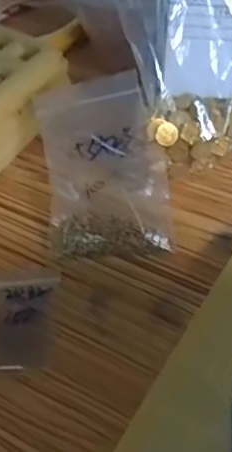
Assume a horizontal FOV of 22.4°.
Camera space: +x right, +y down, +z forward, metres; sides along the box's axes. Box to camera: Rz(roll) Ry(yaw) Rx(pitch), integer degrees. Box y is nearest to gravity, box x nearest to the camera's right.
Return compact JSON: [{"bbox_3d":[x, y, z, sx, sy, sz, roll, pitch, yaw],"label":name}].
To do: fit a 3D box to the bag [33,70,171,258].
[{"bbox_3d":[-0.010,-0.036,0.324,0.065,0.029,0.101,-13,77,13],"label":"bag"}]

